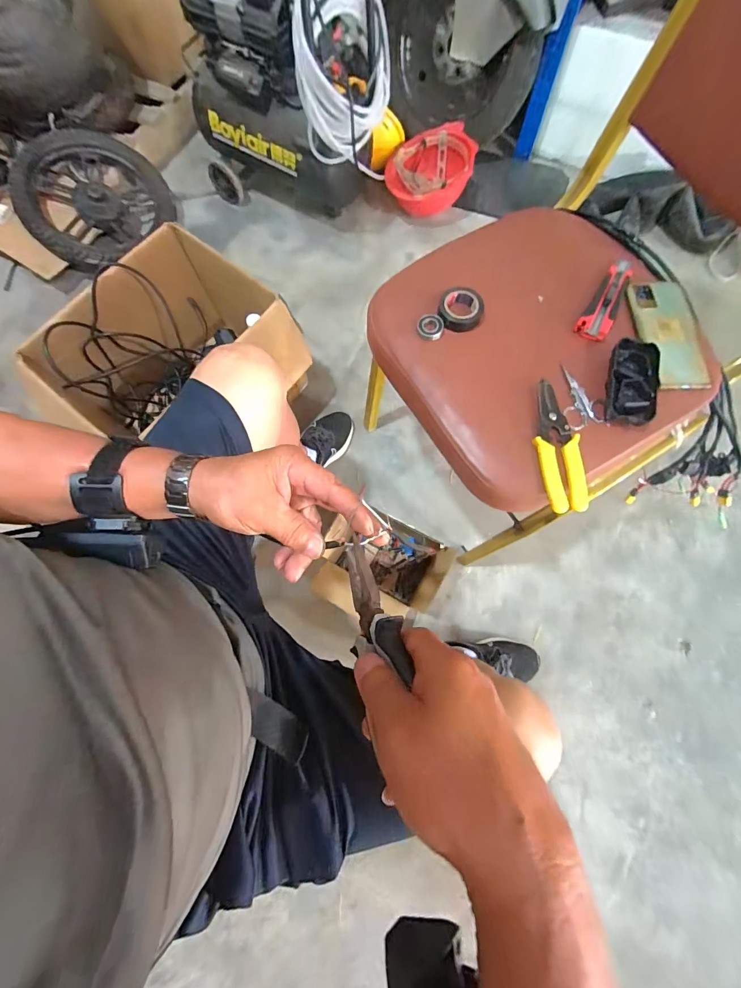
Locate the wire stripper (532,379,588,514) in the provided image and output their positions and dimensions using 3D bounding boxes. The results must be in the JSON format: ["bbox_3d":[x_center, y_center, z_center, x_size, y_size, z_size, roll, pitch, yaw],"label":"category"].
[{"bbox_3d":[0.220,-0.057,0.448,0.048,0.012,0.156,-1,74,2],"label":"wire stripper"}]

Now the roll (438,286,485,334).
[{"bbox_3d":[0.120,-0.243,0.500,0.056,0.027,0.053,-1,74,2],"label":"roll"}]

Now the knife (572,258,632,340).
[{"bbox_3d":[0.319,-0.263,0.503,0.038,0.019,0.138,32,78,10],"label":"knife"}]

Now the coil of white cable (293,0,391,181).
[{"bbox_3d":[-0.045,-0.945,0.875,0.162,0.346,0.282,27,56,36],"label":"coil of white cable"}]

